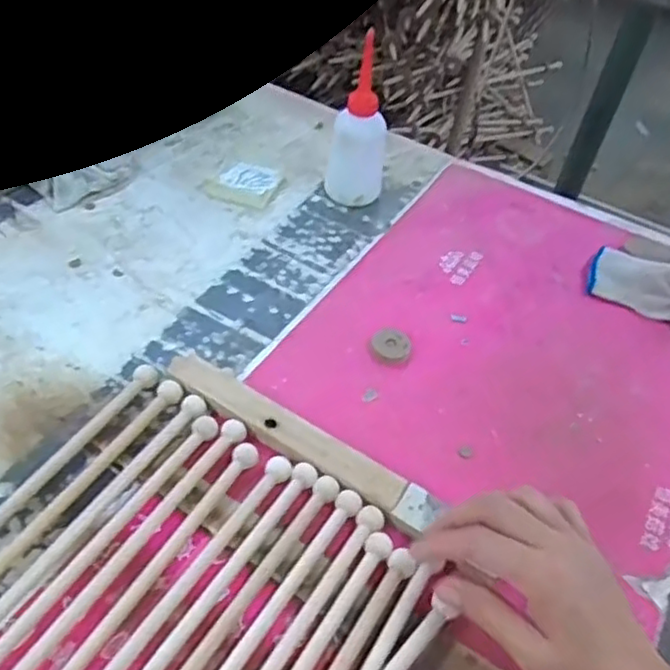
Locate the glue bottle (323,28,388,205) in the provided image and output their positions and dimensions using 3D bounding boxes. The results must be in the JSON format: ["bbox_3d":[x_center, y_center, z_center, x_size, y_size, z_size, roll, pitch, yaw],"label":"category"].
[{"bbox_3d":[0.028,-0.205,0.686,0.053,0.153,0.059,27,49,18],"label":"glue bottle"}]

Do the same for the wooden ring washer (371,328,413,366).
[{"bbox_3d":[0.050,0.010,0.586,0.035,0.011,0.035,4,46,-4],"label":"wooden ring washer"}]

